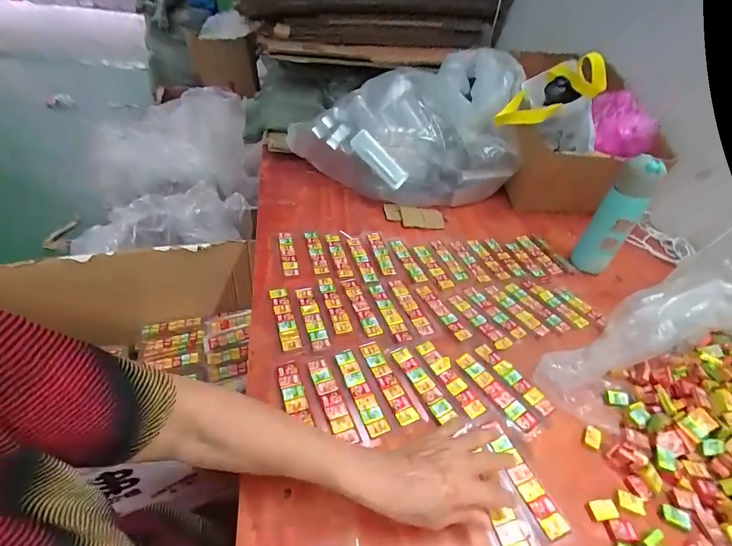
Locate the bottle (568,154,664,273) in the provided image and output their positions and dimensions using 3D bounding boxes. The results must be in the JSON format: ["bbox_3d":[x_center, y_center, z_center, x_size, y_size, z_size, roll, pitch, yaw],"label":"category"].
[{"bbox_3d":[0.452,-0.099,0.645,0.062,0.218,0.064,34,48,28],"label":"bottle"}]

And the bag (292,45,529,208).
[{"bbox_3d":[0.086,-0.329,0.807,0.471,0.261,0.250,-4,42,-11],"label":"bag"}]

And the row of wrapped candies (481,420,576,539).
[{"bbox_3d":[0.171,0.220,0.386,0.033,0.010,0.114,-10,46,-18],"label":"row of wrapped candies"}]

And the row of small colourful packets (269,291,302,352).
[{"bbox_3d":[-0.119,0.065,0.522,0.026,0.008,0.118,-10,44,-18],"label":"row of small colourful packets"}]

